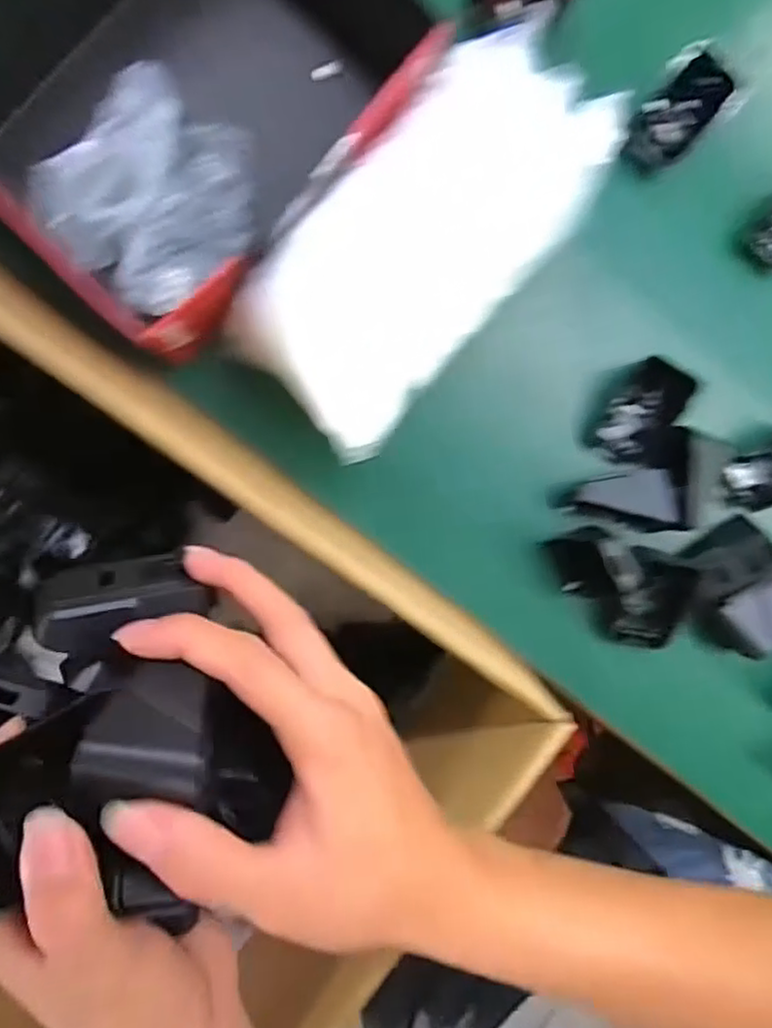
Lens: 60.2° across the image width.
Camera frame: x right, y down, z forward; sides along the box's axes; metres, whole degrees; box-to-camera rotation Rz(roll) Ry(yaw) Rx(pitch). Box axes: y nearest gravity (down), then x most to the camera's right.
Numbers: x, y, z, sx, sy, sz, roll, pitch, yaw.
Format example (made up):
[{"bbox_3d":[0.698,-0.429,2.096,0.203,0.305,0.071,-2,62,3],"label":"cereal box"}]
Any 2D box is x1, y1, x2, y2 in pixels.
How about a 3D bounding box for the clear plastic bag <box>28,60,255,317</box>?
[{"bbox_3d":[-0.144,-0.197,0.410,0.103,0.045,0.125,34,89,-5],"label":"clear plastic bag"}]

